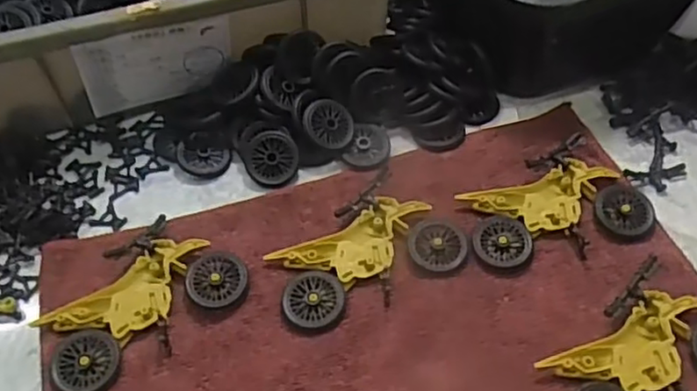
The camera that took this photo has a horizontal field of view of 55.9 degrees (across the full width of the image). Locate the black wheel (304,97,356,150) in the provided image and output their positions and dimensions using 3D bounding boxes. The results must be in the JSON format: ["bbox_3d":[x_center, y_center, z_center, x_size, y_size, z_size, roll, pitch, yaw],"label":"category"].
[{"bbox_3d":[-0.014,-0.051,0.464,0.037,0.004,0.034,6,74,-20],"label":"black wheel"}]

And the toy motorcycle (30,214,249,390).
[{"bbox_3d":[-0.124,0.066,0.388,0.076,0.016,0.112,33,60,24],"label":"toy motorcycle"}]

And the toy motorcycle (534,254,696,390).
[{"bbox_3d":[0.164,0.092,0.359,0.111,0.017,0.073,-33,58,-22],"label":"toy motorcycle"}]

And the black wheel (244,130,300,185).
[{"bbox_3d":[-0.054,-0.026,0.458,0.038,0.006,0.036,0,85,0],"label":"black wheel"}]

